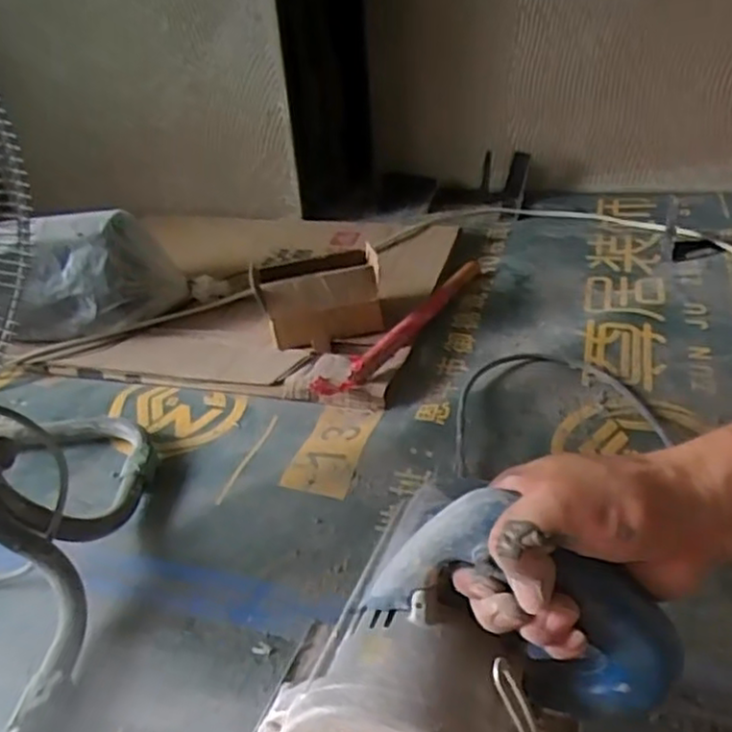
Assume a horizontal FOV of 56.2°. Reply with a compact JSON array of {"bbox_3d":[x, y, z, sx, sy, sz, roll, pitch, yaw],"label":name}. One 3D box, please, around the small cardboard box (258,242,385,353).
[{"bbox_3d":[-0.052,-0.083,0.826,0.138,0.079,0.075,-12,36,-6],"label":"small cardboard box"}]

